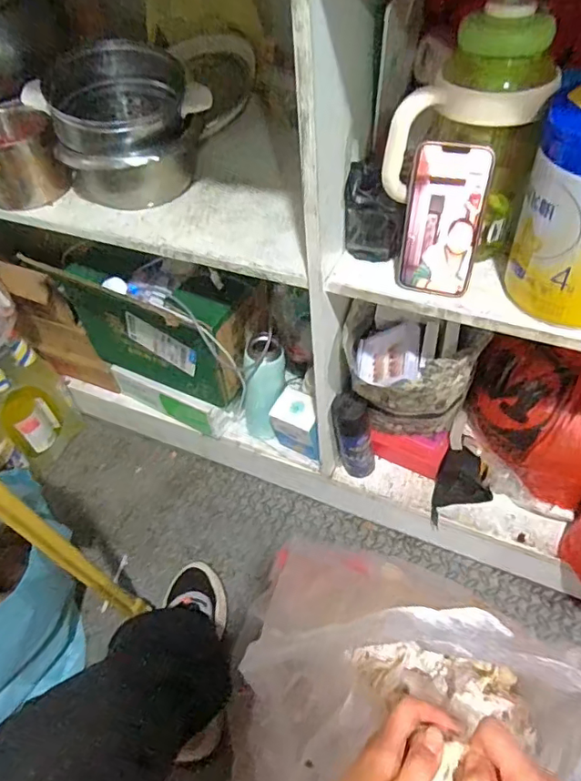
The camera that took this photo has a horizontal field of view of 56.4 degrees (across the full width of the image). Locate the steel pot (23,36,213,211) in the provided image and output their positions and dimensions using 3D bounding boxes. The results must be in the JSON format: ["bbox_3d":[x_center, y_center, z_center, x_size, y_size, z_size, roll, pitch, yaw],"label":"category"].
[{"bbox_3d":[-0.229,-0.361,0.741,0.182,0.155,0.169,-3,49,3],"label":"steel pot"}]

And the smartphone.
[{"bbox_3d":[0.151,-0.165,0.537,0.073,0.148,0.006,13,38,15],"label":"smartphone"}]

